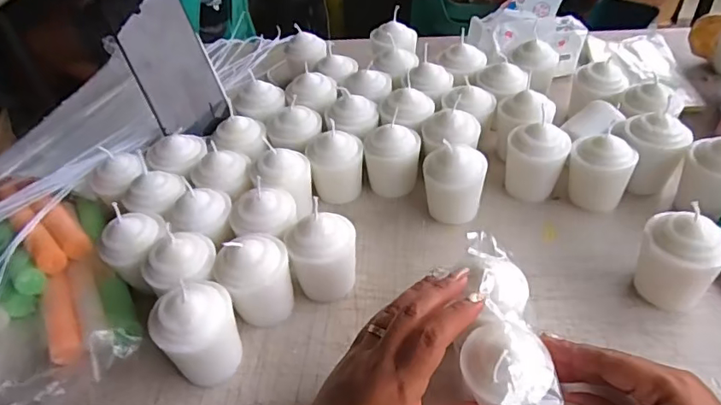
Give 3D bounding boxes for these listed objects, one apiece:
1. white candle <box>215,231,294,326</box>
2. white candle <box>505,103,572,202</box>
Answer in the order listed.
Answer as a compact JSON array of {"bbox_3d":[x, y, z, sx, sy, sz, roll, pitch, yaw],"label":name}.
[{"bbox_3d":[-0.084,0.062,0.422,0.056,0.077,0.057,-31,49,-23],"label":"white candle"},{"bbox_3d":[0.171,-0.040,0.507,0.050,0.077,0.049,-26,47,-18],"label":"white candle"}]

